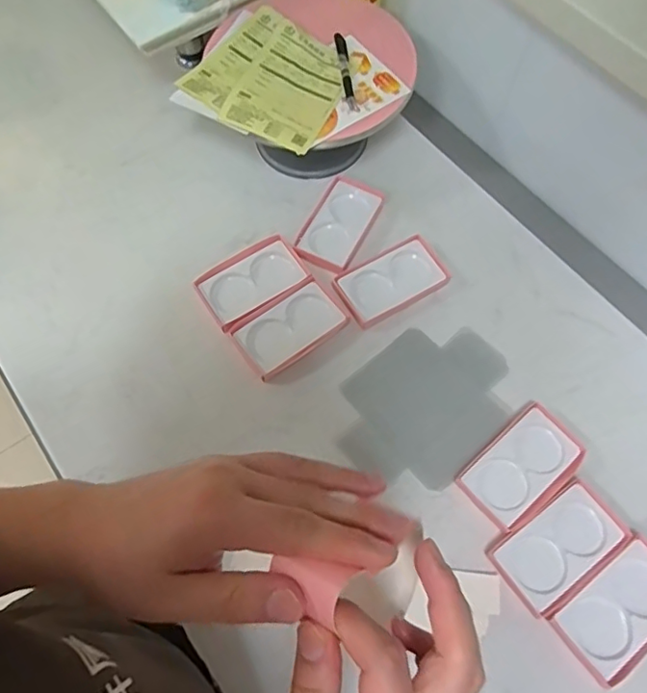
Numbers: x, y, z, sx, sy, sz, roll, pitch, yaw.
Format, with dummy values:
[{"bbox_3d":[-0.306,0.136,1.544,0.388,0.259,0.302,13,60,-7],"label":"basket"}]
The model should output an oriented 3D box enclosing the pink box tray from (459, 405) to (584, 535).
[{"bbox_3d":[0.240,0.145,0.661,0.144,0.022,0.089,-38,72,-16],"label":"pink box tray"}]

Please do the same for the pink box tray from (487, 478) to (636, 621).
[{"bbox_3d":[0.270,0.226,0.625,0.151,0.013,0.084,-33,70,-14],"label":"pink box tray"}]

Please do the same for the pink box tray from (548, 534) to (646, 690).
[{"bbox_3d":[0.325,0.285,0.595,0.149,0.017,0.084,-34,71,-14],"label":"pink box tray"}]

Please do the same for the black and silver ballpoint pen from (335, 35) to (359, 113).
[{"bbox_3d":[0.031,-0.375,0.746,0.015,0.014,0.140,-7,66,-4],"label":"black and silver ballpoint pen"}]

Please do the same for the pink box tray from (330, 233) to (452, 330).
[{"bbox_3d":[0.095,-0.092,0.765,0.150,0.018,0.086,-29,70,-13],"label":"pink box tray"}]

